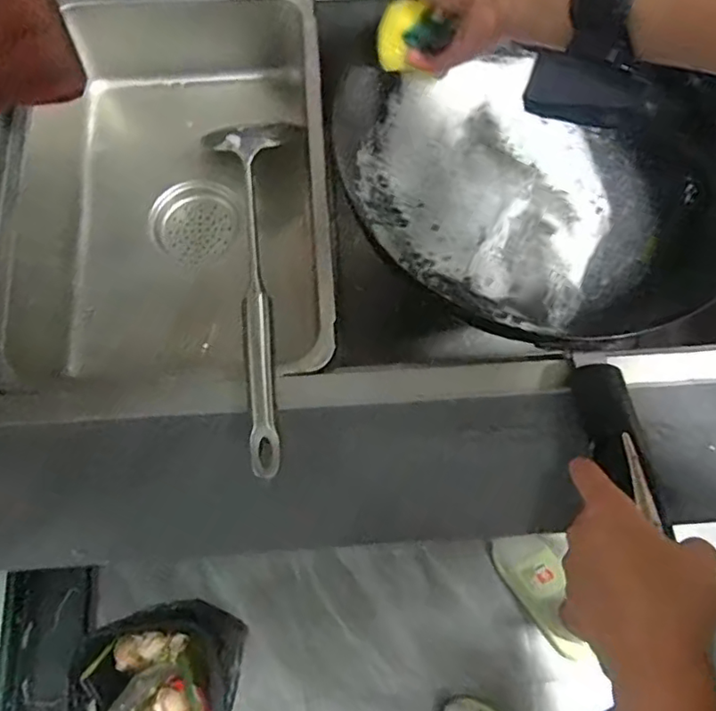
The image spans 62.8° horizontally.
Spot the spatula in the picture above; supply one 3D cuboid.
[{"bbox_3d":[-0.077,-0.077,0.439,0.072,0.029,0.347,-6,55,-4],"label":"spatula"}]

